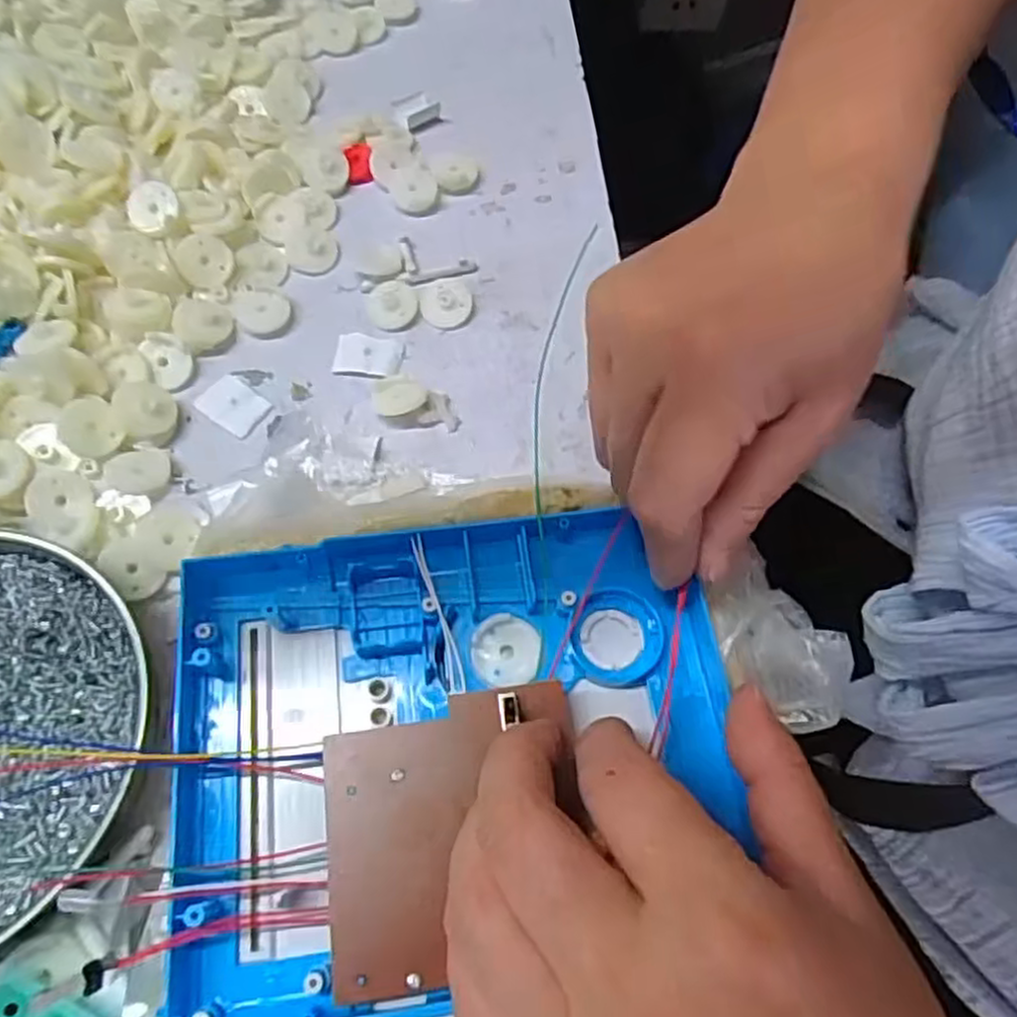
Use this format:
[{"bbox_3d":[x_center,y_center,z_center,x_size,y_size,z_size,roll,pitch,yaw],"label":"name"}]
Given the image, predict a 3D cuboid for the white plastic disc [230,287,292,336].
[{"bbox_3d":[-0.109,-0.087,0.324,0.025,0.006,0.021,2,65,-1],"label":"white plastic disc"}]

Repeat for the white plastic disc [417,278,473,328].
[{"bbox_3d":[-0.028,-0.092,0.331,0.023,0.005,0.023,1,65,-2],"label":"white plastic disc"}]

